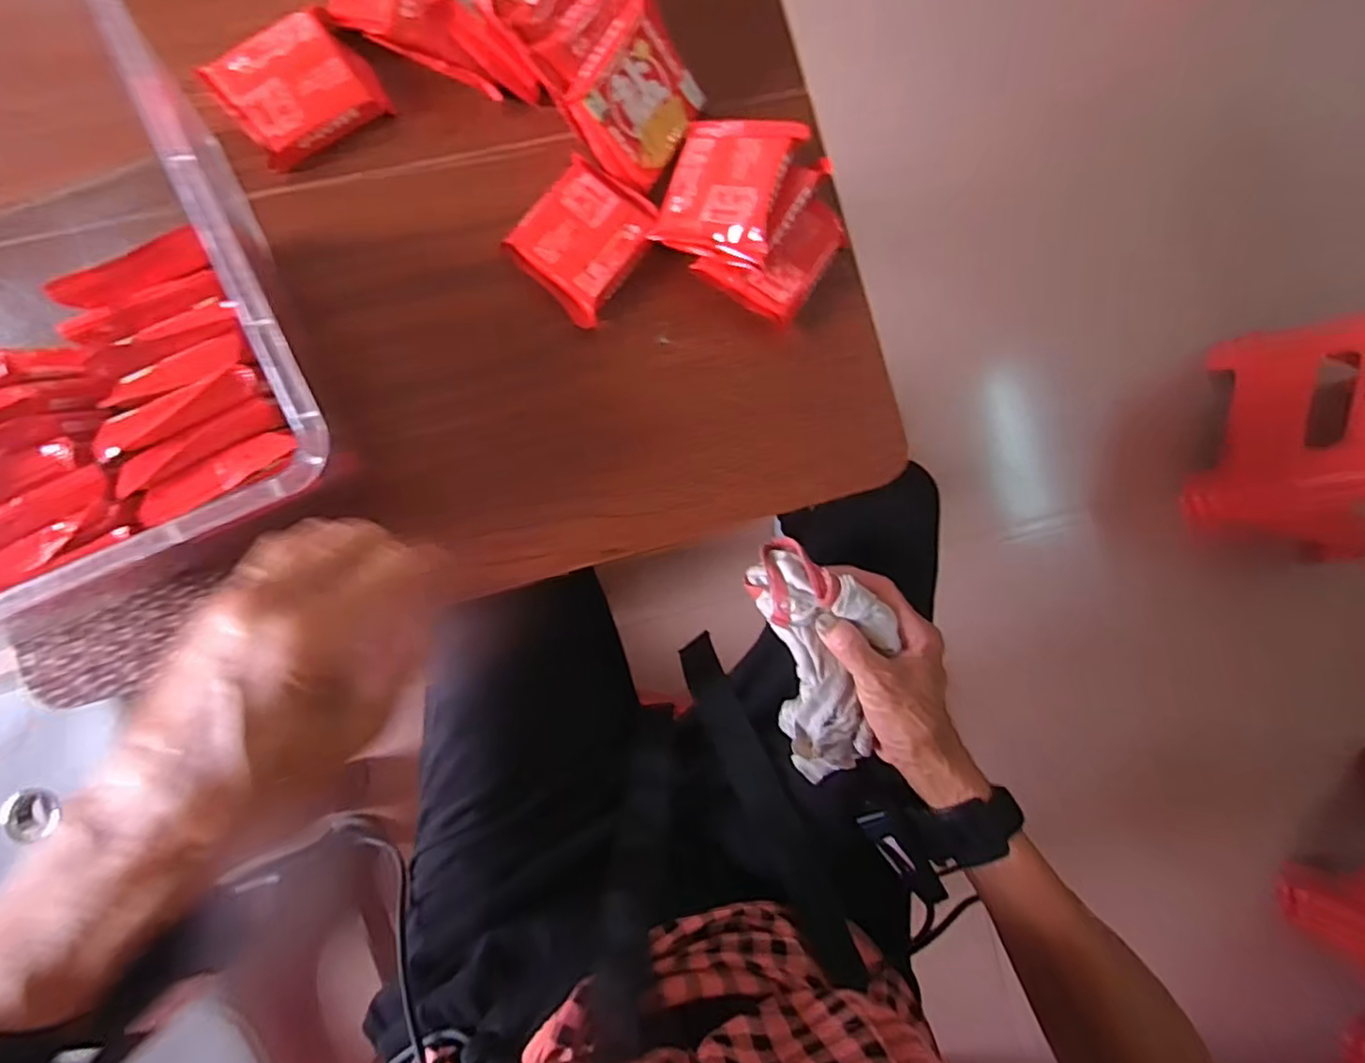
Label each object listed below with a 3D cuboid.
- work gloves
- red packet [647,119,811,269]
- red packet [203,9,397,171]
[{"bbox_3d":[0.098,0.084,0.446,0.074,0.056,0.160,-10,87,-7],"label":"work gloves"},{"bbox_3d":[0.030,-0.223,0.420,0.078,0.023,0.098,17,82,22],"label":"red packet"},{"bbox_3d":[-0.240,-0.279,0.413,0.086,0.017,0.076,-40,92,-7],"label":"red packet"}]

